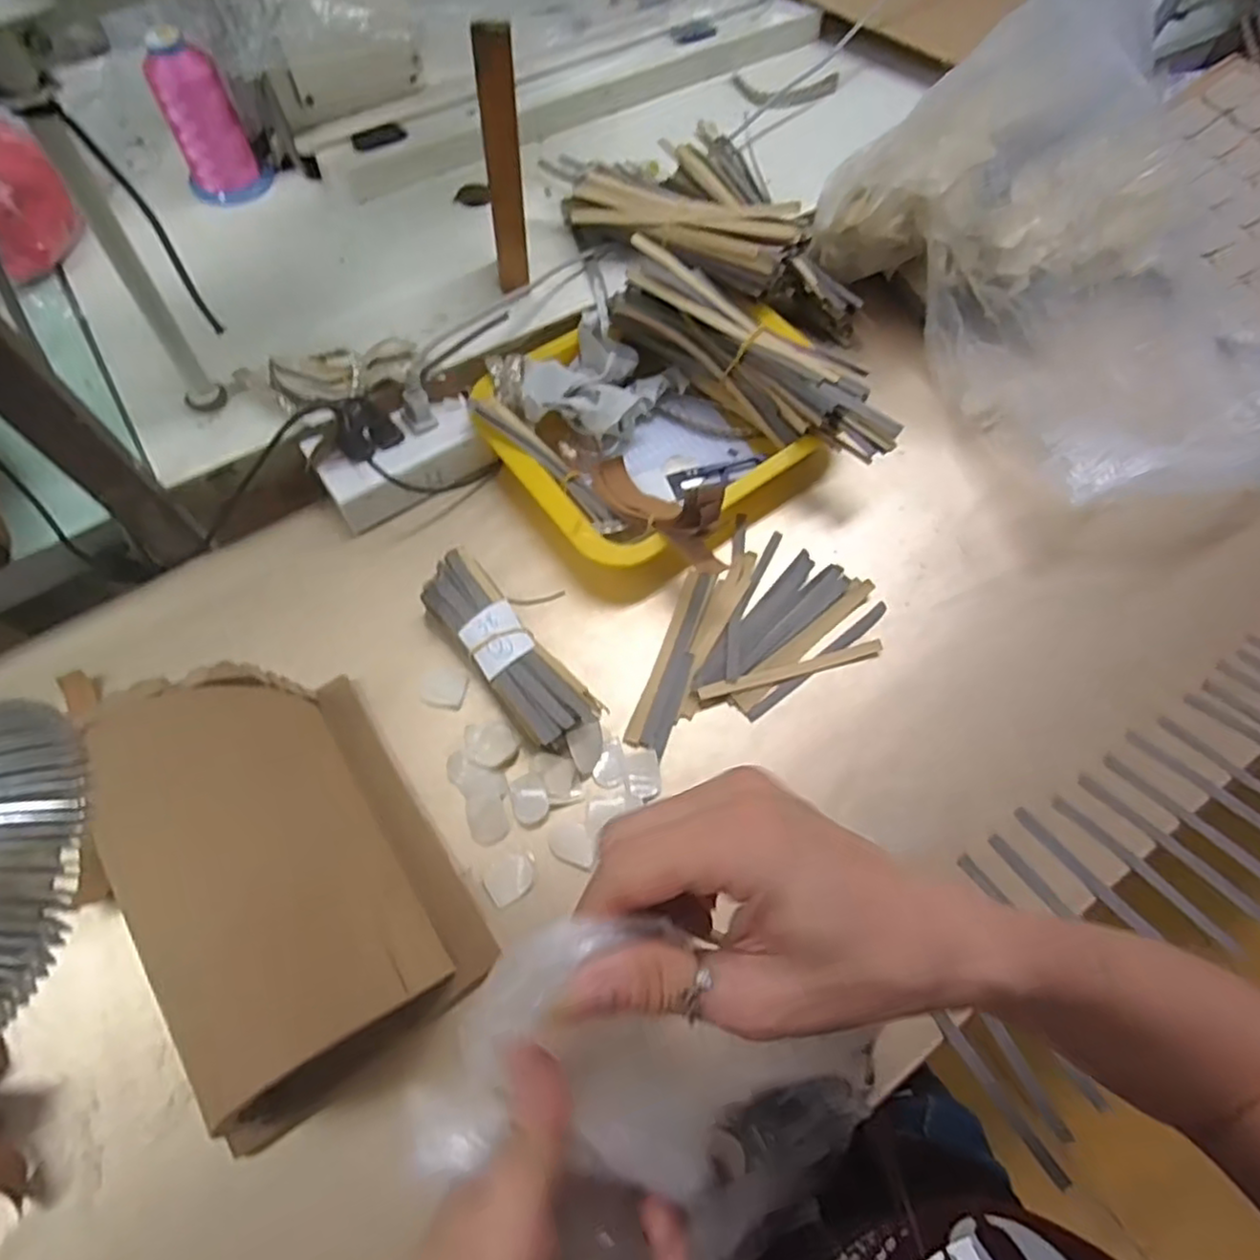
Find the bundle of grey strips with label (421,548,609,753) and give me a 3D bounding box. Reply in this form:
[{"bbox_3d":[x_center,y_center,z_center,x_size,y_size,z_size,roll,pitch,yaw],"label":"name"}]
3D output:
[{"bbox_3d":[-0.080,0.014,0.464,0.046,0.032,0.146,-38,73,-17],"label":"bundle of grey strips with label"}]

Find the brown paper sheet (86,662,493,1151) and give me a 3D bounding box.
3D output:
[{"bbox_3d":[-0.181,0.121,0.373,0.133,0.108,0.218,-32,77,-16],"label":"brown paper sheet"}]

